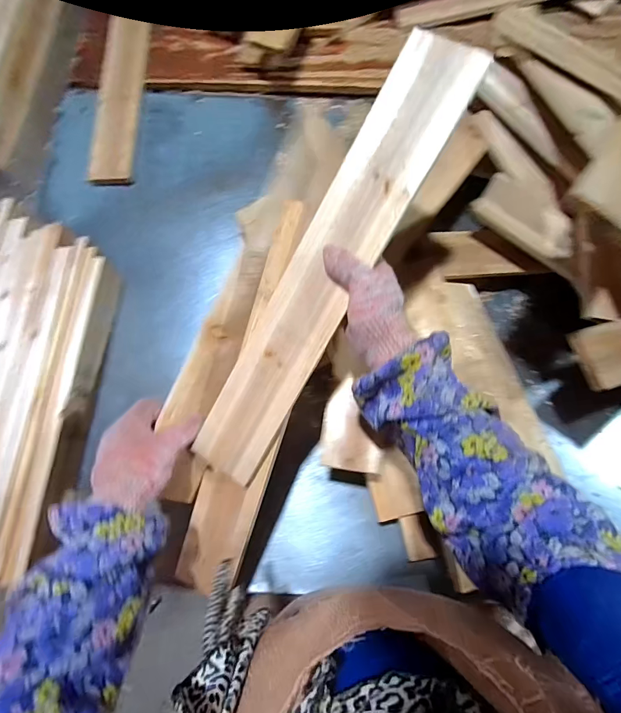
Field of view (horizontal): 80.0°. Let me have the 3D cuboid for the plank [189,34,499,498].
[{"bbox_3d":[0.010,-0.075,0.388,0.083,0.012,0.478,31,103,7],"label":"plank"}]

